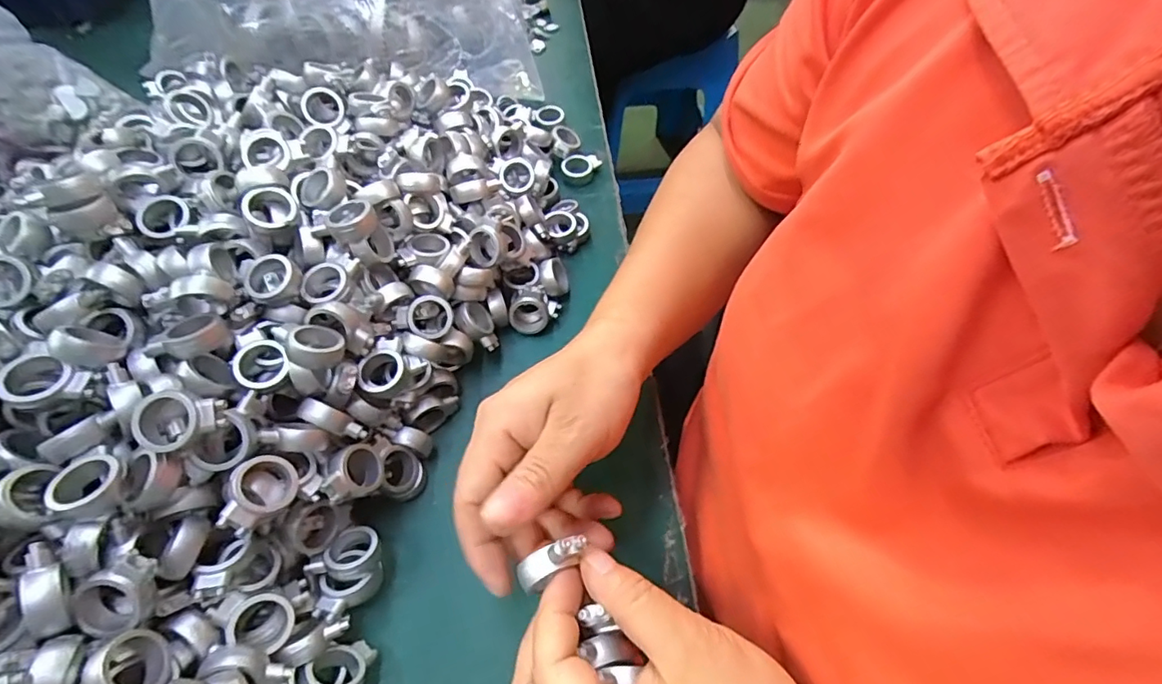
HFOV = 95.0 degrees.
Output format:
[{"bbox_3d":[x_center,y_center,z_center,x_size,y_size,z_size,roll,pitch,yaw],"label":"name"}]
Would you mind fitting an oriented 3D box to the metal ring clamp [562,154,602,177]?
[{"bbox_3d":[0.002,-0.142,0.429,0.034,0.006,0.021,-6,71,-17],"label":"metal ring clamp"}]

